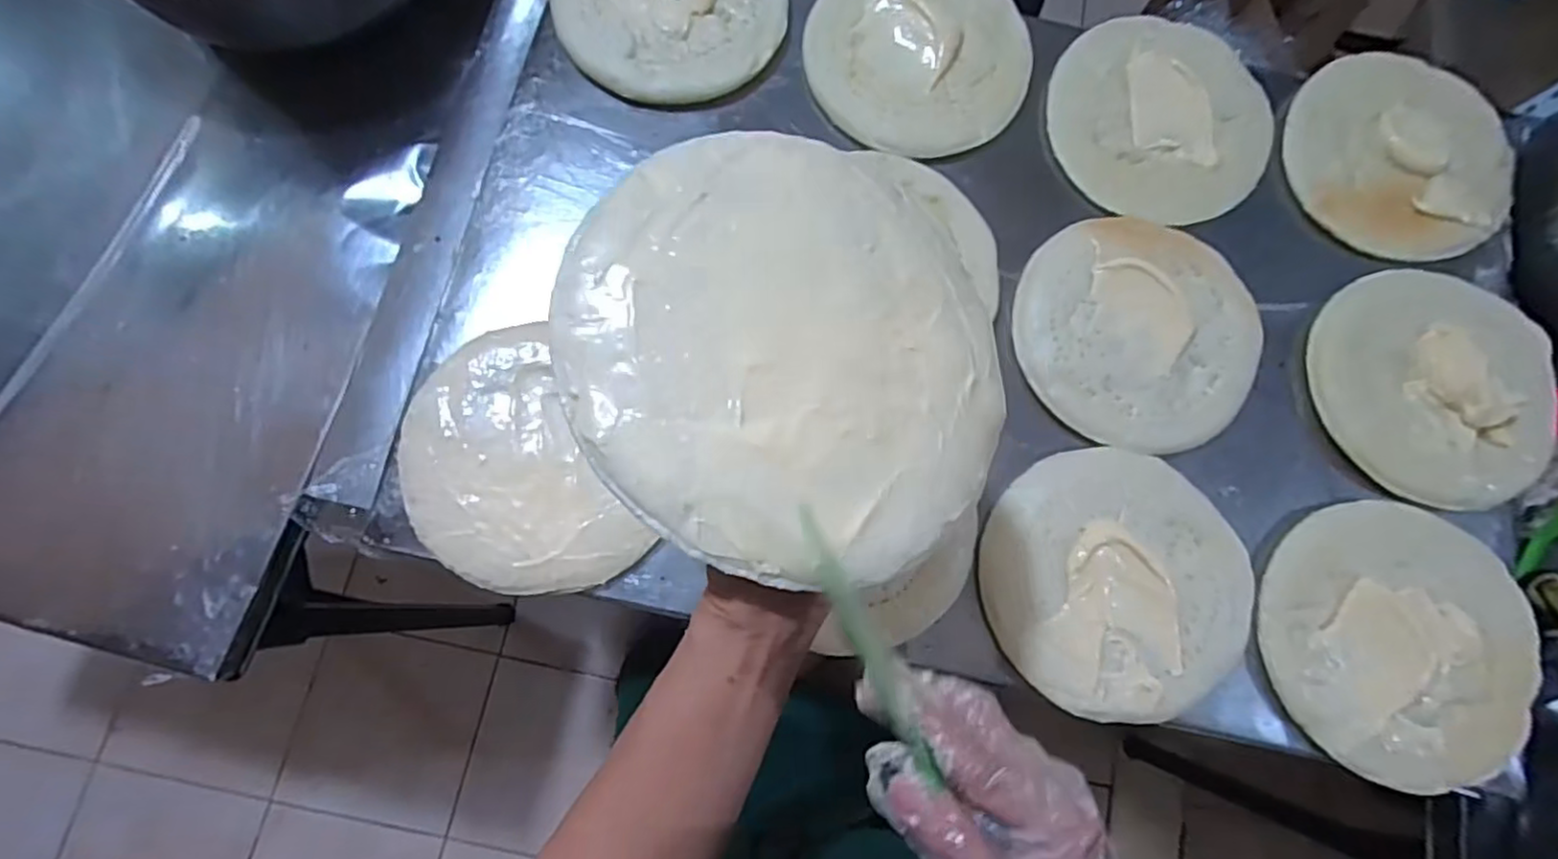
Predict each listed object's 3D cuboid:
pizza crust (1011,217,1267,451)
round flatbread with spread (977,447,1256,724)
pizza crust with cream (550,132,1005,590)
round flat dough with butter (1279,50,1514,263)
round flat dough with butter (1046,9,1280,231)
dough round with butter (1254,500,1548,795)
[{"bbox_3d":[0.298,-0.083,0.558,0.198,0.020,0.192,1,77,-3],"label":"pizza crust"},{"bbox_3d":[0.259,0.113,0.510,0.202,0.019,0.192,1,77,-3],"label":"round flatbread with spread"},{"bbox_3d":[0.010,-0.035,0.277,0.182,0.017,0.185,5,73,-18],"label":"pizza crust with cream"},{"bbox_3d":[0.560,-0.250,0.610,0.188,0.022,0.198,1,77,-3],"label":"round flat dough with butter"},{"bbox_3d":[0.343,-0.279,0.605,0.200,0.028,0.178,23,77,2],"label":"round flat dough with butter"},{"bbox_3d":[0.472,0.166,0.514,0.186,0.027,0.209,-33,81,-10],"label":"dough round with butter"}]

